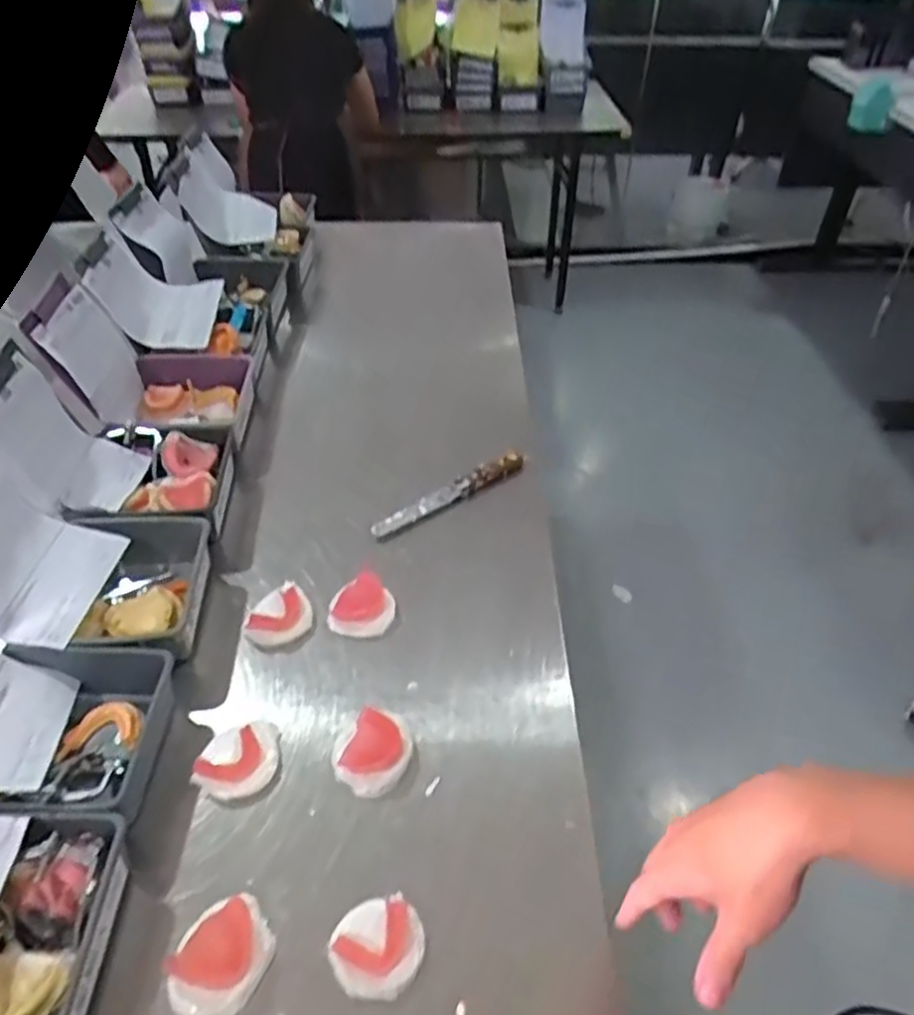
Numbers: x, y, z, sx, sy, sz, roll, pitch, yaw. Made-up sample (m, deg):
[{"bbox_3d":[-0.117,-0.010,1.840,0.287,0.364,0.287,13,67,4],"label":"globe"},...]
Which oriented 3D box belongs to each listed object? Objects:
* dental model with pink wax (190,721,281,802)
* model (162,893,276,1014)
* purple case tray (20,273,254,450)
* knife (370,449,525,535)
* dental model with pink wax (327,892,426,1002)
[{"bbox_3d":[-0.200,0.232,0.678,0.071,0.013,0.079,23,48,22],"label":"dental model with pink wax"},{"bbox_3d":[-0.182,0.347,0.565,0.069,0.029,0.084,23,48,22],"label":"model"},{"bbox_3d":[-0.433,-0.203,1.038,0.242,0.189,0.211,-1,43,-2],"label":"purple case tray"},{"bbox_3d":[-0.007,-0.022,0.992,0.251,0.015,0.026,-29,51,-28],"label":"knife"},{"bbox_3d":[-0.061,0.348,0.579,0.072,0.022,0.067,1,43,-1],"label":"dental model with pink wax"}]

